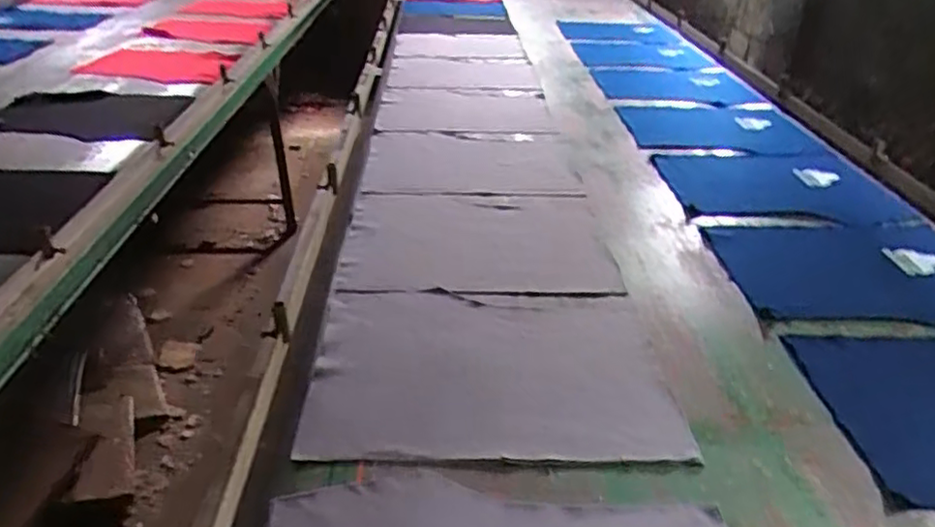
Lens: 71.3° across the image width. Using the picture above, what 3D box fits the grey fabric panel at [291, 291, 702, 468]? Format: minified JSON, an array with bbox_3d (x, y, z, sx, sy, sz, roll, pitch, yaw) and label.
[{"bbox_3d":[0.030,0.142,0.920,0.475,0.013,0.345,1,32,-1],"label":"grey fabric panel"}]

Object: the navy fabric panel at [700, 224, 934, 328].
[{"bbox_3d":[0.703,0.012,1.163,0.490,0.019,0.344,3,32,2],"label":"navy fabric panel"}]

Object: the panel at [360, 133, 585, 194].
[{"bbox_3d":[0.003,-0.249,1.583,0.484,0.023,0.366,-1,32,-3],"label":"panel"}]

